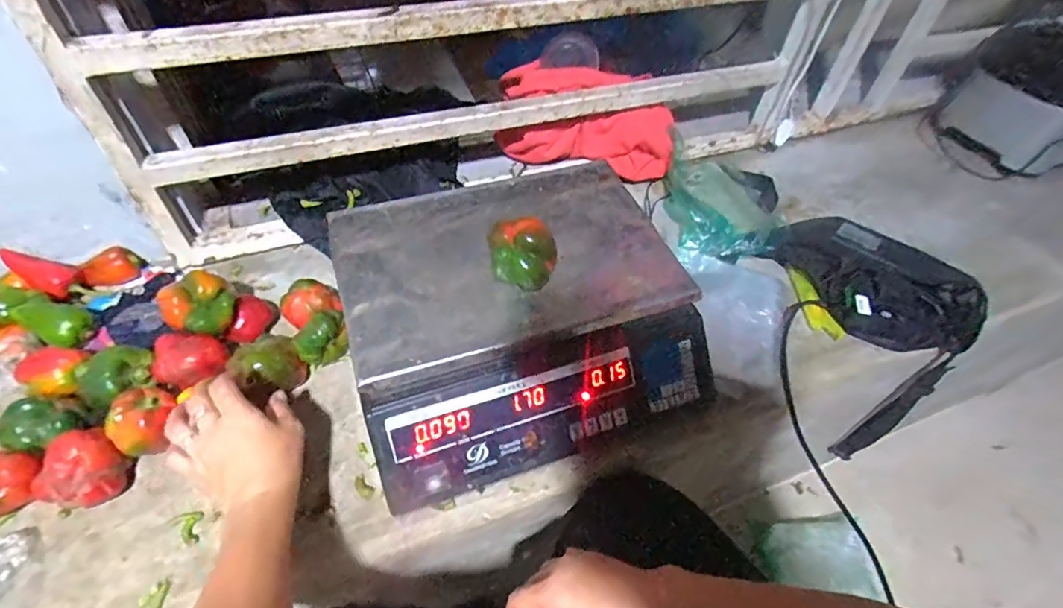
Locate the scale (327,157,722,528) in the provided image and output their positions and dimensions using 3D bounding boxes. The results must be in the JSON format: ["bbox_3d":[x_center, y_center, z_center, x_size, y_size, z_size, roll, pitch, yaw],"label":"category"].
[{"bbox_3d":[-0.018,0.007,0.553,0.334,0.121,0.303,-16,55,-16],"label":"scale"}]

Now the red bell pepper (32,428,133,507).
[{"bbox_3d":[-0.393,0.147,0.451,0.052,0.047,0.061,10,52,3],"label":"red bell pepper"}]

